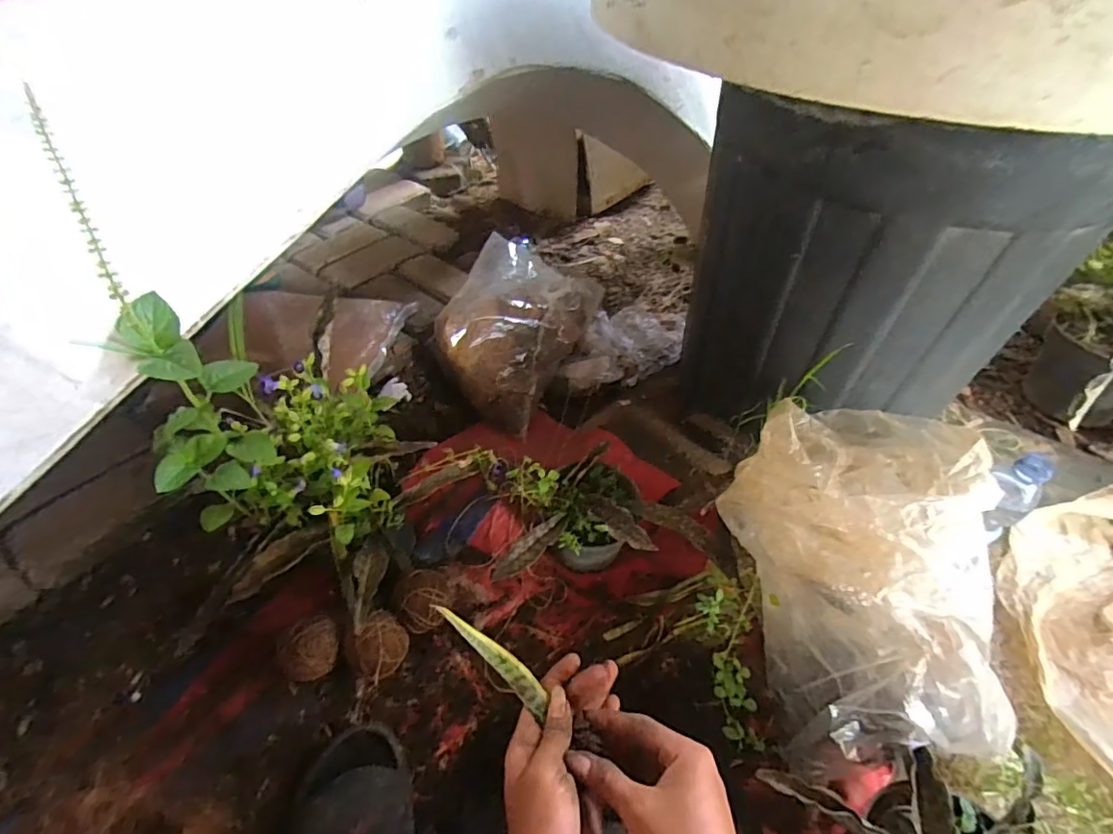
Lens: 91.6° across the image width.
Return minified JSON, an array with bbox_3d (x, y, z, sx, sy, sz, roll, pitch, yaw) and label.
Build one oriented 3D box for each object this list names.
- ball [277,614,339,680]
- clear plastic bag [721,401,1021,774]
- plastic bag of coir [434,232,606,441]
[{"bbox_3d":[-0.282,0.271,0.629,0.063,0.063,0.069,0,47,0],"label":"ball"},{"bbox_3d":[0.305,0.150,0.559,0.220,0.230,0.324,-6,47,-6],"label":"clear plastic bag"},{"bbox_3d":[-0.072,-0.169,0.915,0.190,0.243,0.284,19,50,18],"label":"plastic bag of coir"}]

